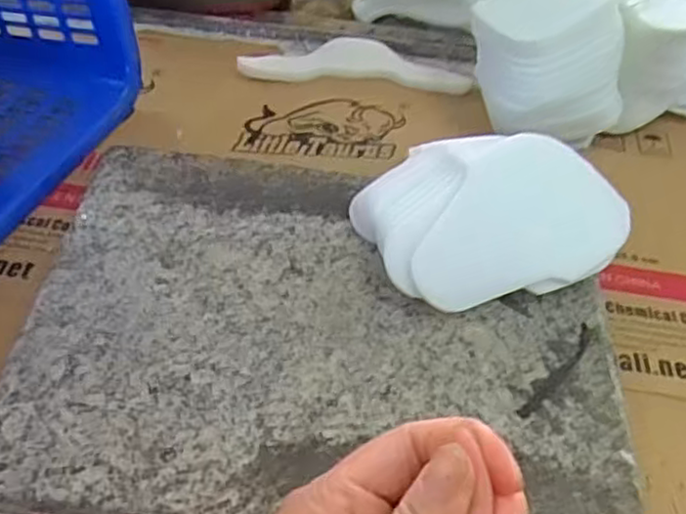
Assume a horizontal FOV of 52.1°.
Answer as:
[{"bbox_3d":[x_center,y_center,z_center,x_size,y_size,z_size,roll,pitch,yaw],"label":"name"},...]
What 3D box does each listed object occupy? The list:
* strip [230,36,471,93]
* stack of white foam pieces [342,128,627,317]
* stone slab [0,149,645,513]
[{"bbox_3d":[0.014,-0.197,0.713,0.226,0.016,0.061,6,50,-1],"label":"strip"},{"bbox_3d":[0.106,-0.038,0.527,0.178,0.057,0.151,-10,52,-14],"label":"stack of white foam pieces"},{"bbox_3d":[-0.012,0.051,0.491,0.390,0.030,0.288,7,50,0],"label":"stone slab"}]

